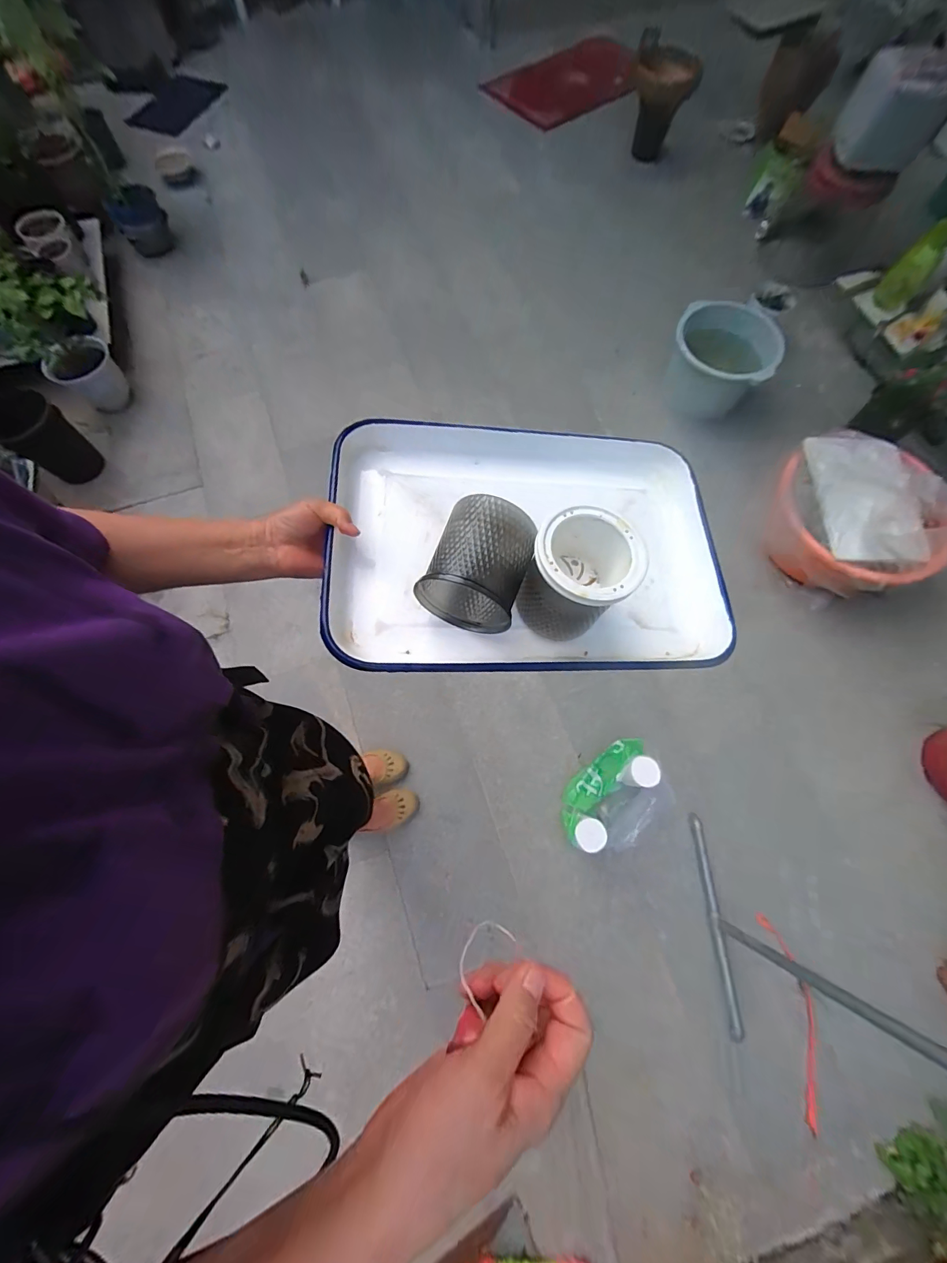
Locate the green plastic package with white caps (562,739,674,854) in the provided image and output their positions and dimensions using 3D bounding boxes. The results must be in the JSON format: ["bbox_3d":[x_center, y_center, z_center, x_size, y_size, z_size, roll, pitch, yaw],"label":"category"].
[{"bbox_3d":[0.381,0.465,1.176,0.302,0.152,0.204,-37,78,-13],"label":"green plastic package with white caps"}]

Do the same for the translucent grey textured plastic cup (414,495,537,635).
[{"bbox_3d":[0.005,-0.068,0.444,0.098,0.094,0.108,19,73,3],"label":"translucent grey textured plastic cup"}]

